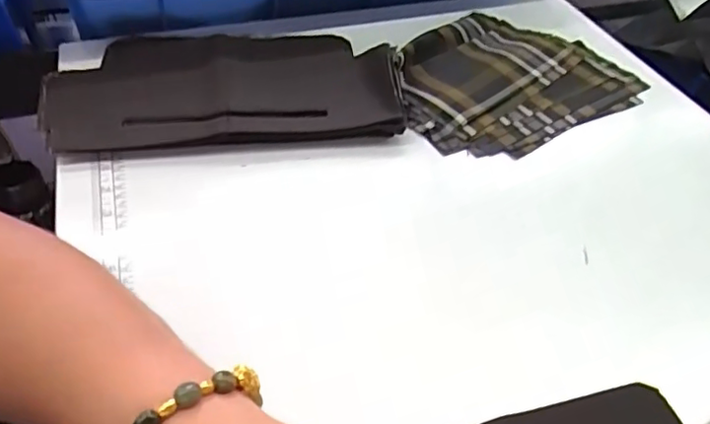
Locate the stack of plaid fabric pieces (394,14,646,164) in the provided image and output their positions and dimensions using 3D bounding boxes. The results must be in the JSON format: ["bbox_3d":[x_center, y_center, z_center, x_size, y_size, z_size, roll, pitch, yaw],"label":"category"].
[{"bbox_3d":[0.136,-0.130,0.545,0.224,0.025,0.173,-22,50,-24],"label":"stack of plaid fabric pieces"}]

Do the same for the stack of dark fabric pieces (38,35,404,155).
[{"bbox_3d":[-0.115,-0.116,0.512,0.285,0.025,0.168,-4,45,-9],"label":"stack of dark fabric pieces"}]

